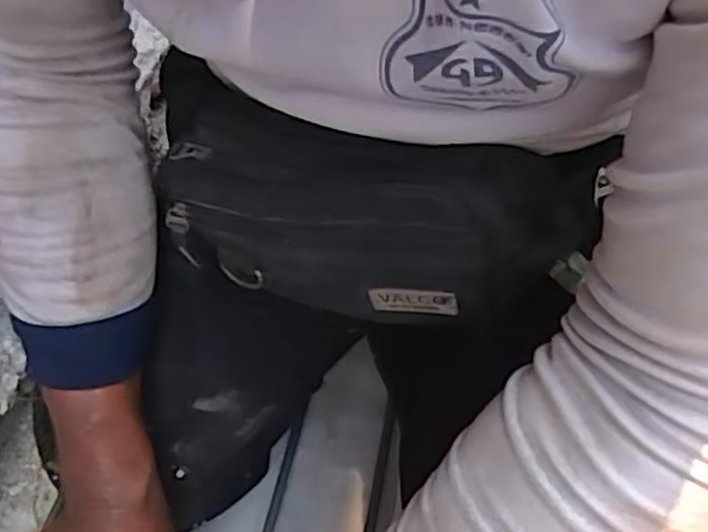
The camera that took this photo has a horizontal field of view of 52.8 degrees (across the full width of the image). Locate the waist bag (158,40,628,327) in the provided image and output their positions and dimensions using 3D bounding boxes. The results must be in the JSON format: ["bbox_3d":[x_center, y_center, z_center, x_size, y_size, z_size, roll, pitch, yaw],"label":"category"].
[{"bbox_3d":[0.008,-0.025,0.370,0.224,0.104,0.068,9,51,11],"label":"waist bag"}]

